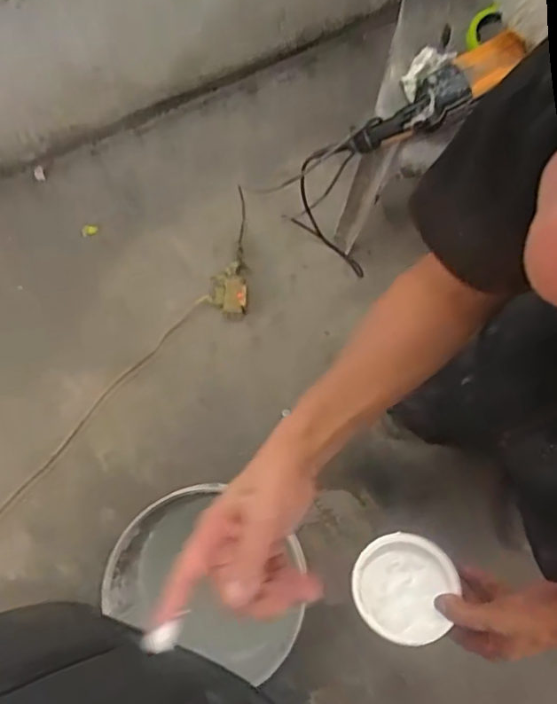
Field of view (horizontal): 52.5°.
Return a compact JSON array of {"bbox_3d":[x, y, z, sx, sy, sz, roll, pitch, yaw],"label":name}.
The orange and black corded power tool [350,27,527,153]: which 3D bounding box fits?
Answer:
[{"bbox_3d":[0.215,-0.358,0.792,0.253,0.058,0.070,-30,80,18],"label":"orange and black corded power tool"}]

